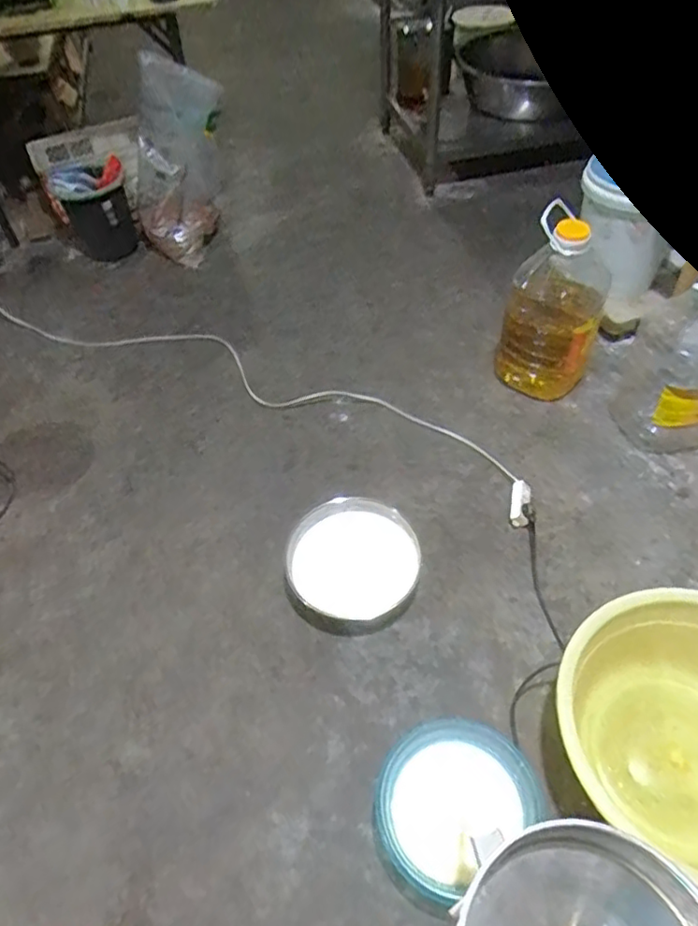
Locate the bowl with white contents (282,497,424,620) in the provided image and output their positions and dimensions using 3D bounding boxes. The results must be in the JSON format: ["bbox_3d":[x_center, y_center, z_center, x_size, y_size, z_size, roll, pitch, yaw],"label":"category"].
[{"bbox_3d":[0.007,0.224,1.453,0.278,0.100,0.296,-2,51,2],"label":"bowl with white contents"}]

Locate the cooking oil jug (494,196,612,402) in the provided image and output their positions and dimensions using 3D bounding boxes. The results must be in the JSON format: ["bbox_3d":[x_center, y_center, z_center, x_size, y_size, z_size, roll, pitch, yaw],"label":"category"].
[{"bbox_3d":[0.575,-0.417,1.731,0.207,0.465,0.251,-38,58,-25],"label":"cooking oil jug"}]

